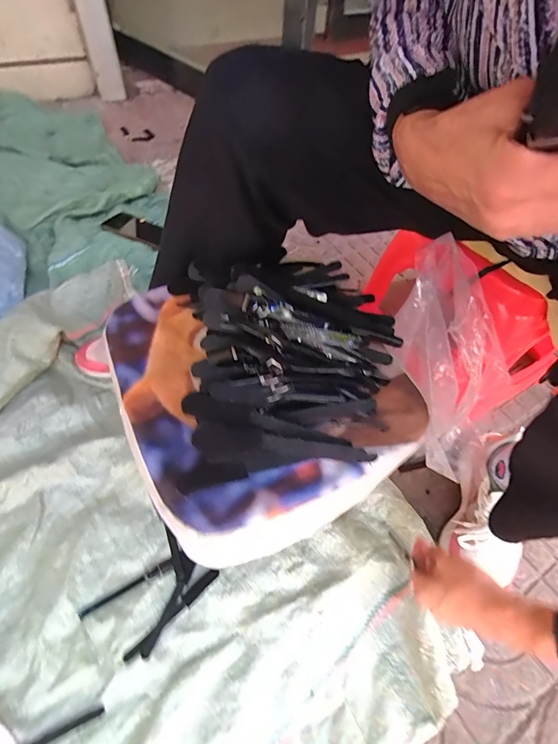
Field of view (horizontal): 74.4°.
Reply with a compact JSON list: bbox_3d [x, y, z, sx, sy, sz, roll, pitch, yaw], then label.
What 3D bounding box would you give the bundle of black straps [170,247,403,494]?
[{"bbox_3d":[0.016,-0.020,0.319,0.205,0.080,0.188,-7,55,-9],"label":"bundle of black straps"}]

